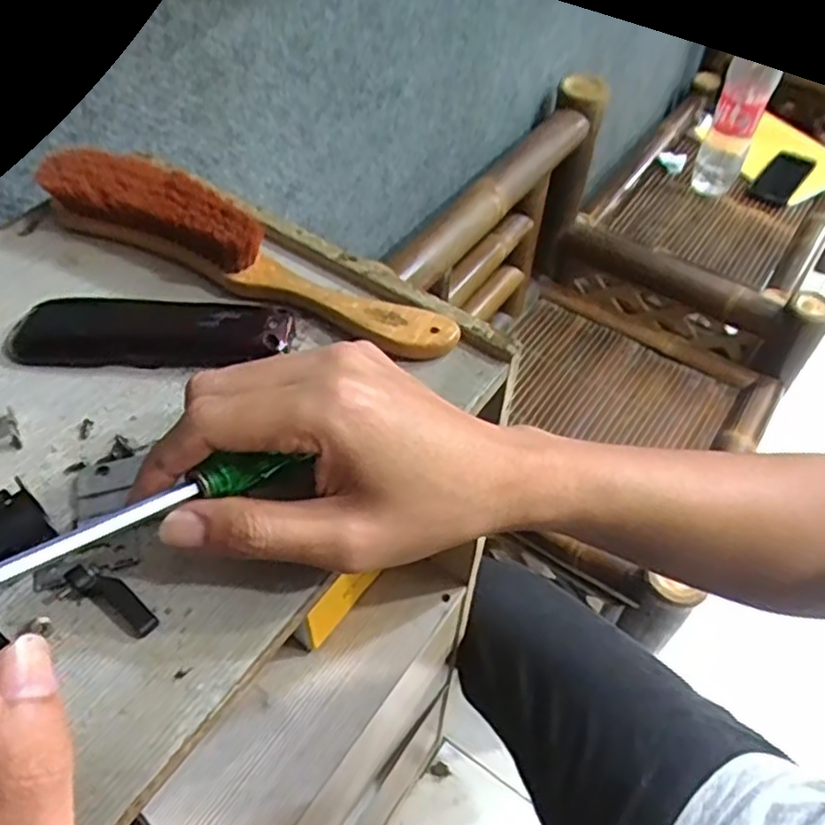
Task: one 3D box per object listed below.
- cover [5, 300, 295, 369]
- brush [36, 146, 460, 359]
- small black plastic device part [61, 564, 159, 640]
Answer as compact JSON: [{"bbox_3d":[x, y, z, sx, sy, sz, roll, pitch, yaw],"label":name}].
[{"bbox_3d":[-0.135,-0.044,0.358,0.142,0.014,0.037,-1,52,-1],"label":"cover"},{"bbox_3d":[-0.094,-0.093,0.380,0.253,0.037,0.039,22,55,17],"label":"brush"},{"bbox_3d":[-0.120,0.074,0.278,0.042,0.008,0.013,33,58,9],"label":"small black plastic device part"}]

